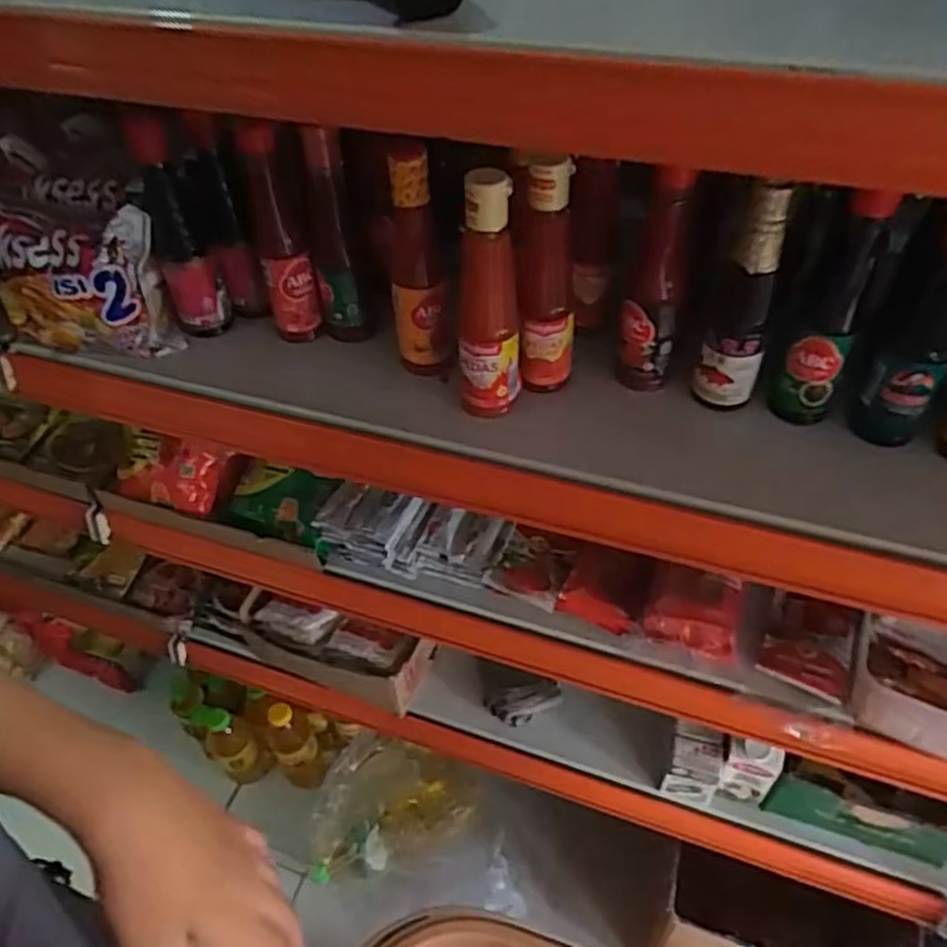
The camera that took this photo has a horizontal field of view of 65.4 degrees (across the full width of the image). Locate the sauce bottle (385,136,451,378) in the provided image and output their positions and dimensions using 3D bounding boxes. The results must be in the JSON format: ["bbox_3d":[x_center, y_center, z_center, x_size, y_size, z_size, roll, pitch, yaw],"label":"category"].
[{"bbox_3d":[-0.040,-0.141,0.505,0.041,0.160,0.039,-6,47,-3],"label":"sauce bottle"}]

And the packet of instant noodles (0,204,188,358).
[{"bbox_3d":[-0.309,-0.152,0.568,0.147,0.101,0.066,13,49,14],"label":"packet of instant noodles"}]

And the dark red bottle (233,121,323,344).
[{"bbox_3d":[-0.140,-0.169,0.539,0.042,0.155,0.039,-13,47,-9],"label":"dark red bottle"}]

